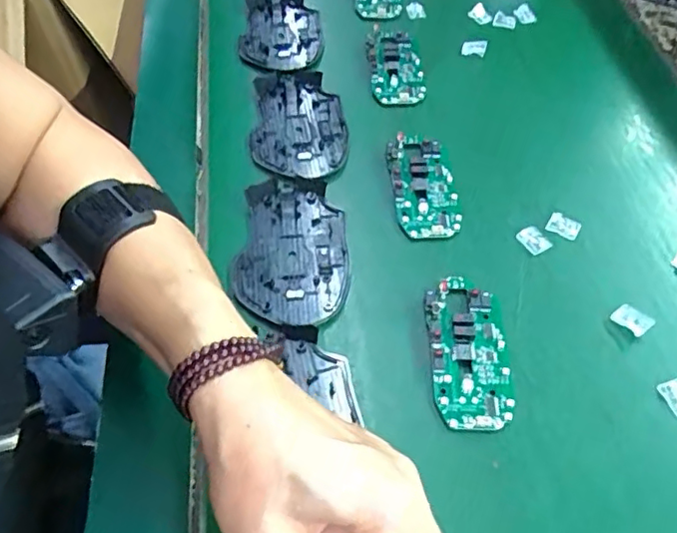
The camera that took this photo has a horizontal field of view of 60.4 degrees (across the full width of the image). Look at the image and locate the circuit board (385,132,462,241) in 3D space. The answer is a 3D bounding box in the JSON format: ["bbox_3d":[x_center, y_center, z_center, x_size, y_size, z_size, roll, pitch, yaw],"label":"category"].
[{"bbox_3d":[0.061,-0.060,0.421,0.044,0.012,0.087,-5,56,-3],"label":"circuit board"}]

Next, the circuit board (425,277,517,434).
[{"bbox_3d":[0.077,0.048,0.347,0.045,0.013,0.097,-2,56,-1],"label":"circuit board"}]

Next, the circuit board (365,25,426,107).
[{"bbox_3d":[0.048,-0.170,0.491,0.043,0.016,0.081,-6,56,-4],"label":"circuit board"}]

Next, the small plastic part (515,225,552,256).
[{"bbox_3d":[0.135,-0.019,0.403,0.016,0.005,0.020,-26,59,-16],"label":"small plastic part"}]

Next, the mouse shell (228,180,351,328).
[{"bbox_3d":[-0.030,-0.009,0.384,0.074,0.013,0.109,5,56,4],"label":"mouse shell"}]

